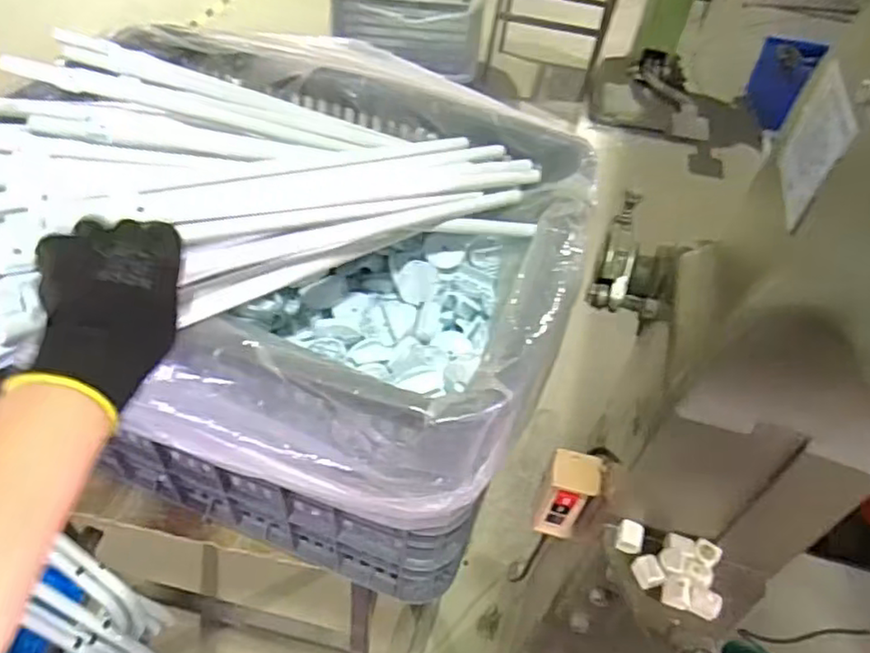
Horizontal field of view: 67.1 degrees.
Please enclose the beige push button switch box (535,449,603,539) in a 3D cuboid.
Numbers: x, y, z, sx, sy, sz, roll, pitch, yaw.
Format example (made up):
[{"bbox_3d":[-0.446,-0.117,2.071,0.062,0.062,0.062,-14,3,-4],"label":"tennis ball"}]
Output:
[{"bbox_3d":[0.140,0.182,0.706,0.051,0.109,0.041,14,48,5],"label":"beige push button switch box"}]

